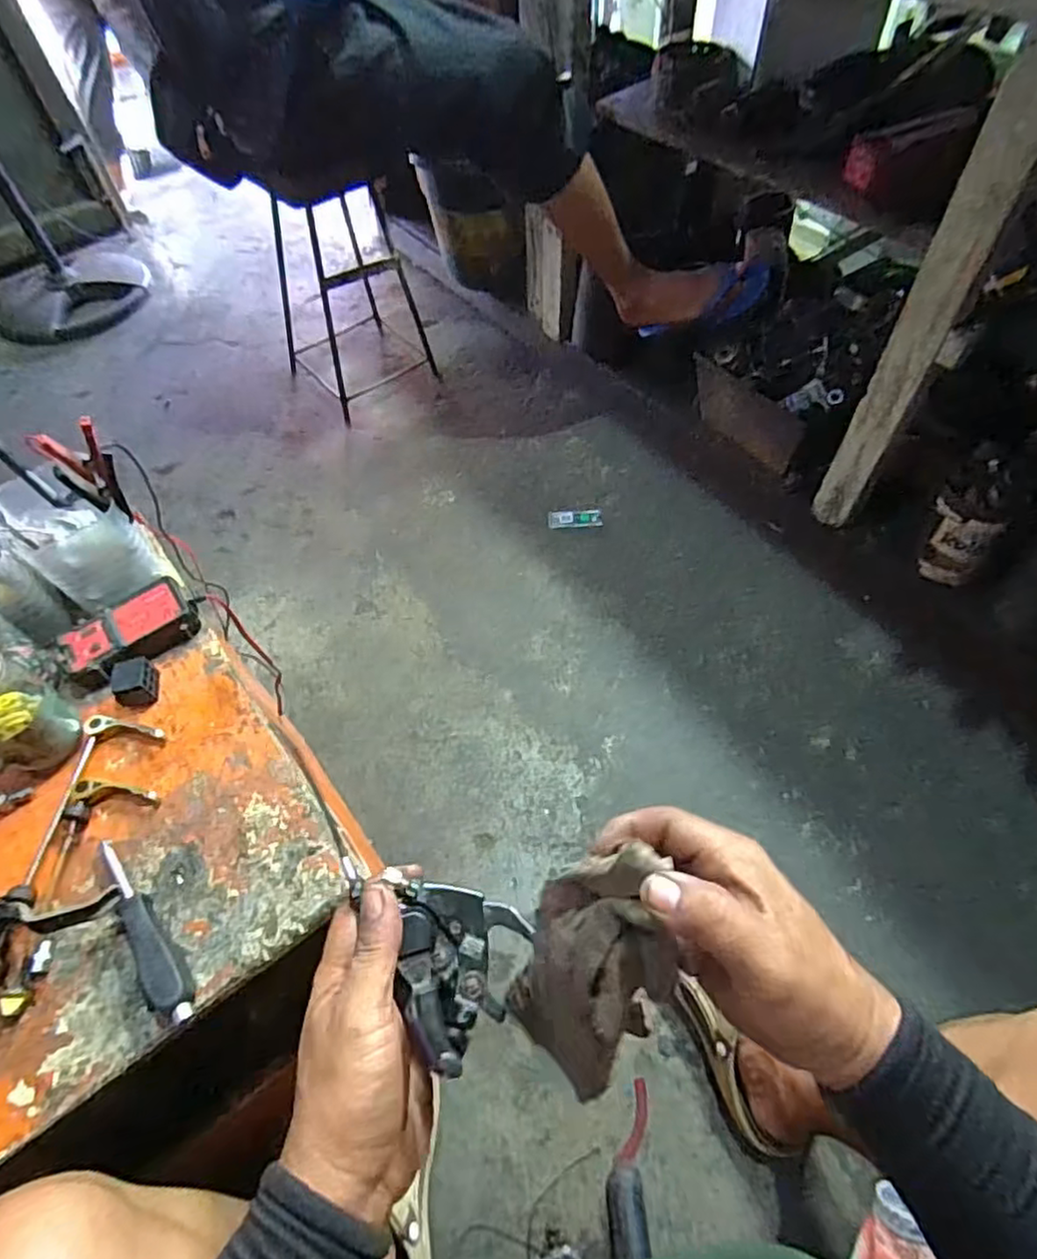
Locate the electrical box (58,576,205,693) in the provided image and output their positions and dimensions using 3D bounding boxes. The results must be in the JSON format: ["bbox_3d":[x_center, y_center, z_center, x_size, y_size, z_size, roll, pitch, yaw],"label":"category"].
[{"bbox_3d":[-0.345,0.006,0.584,0.115,0.024,0.064,-39,64,-19],"label":"electrical box"}]

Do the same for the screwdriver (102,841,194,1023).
[{"bbox_3d":[-0.260,0.203,0.451,0.144,0.027,0.024,39,67,24],"label":"screwdriver"}]

